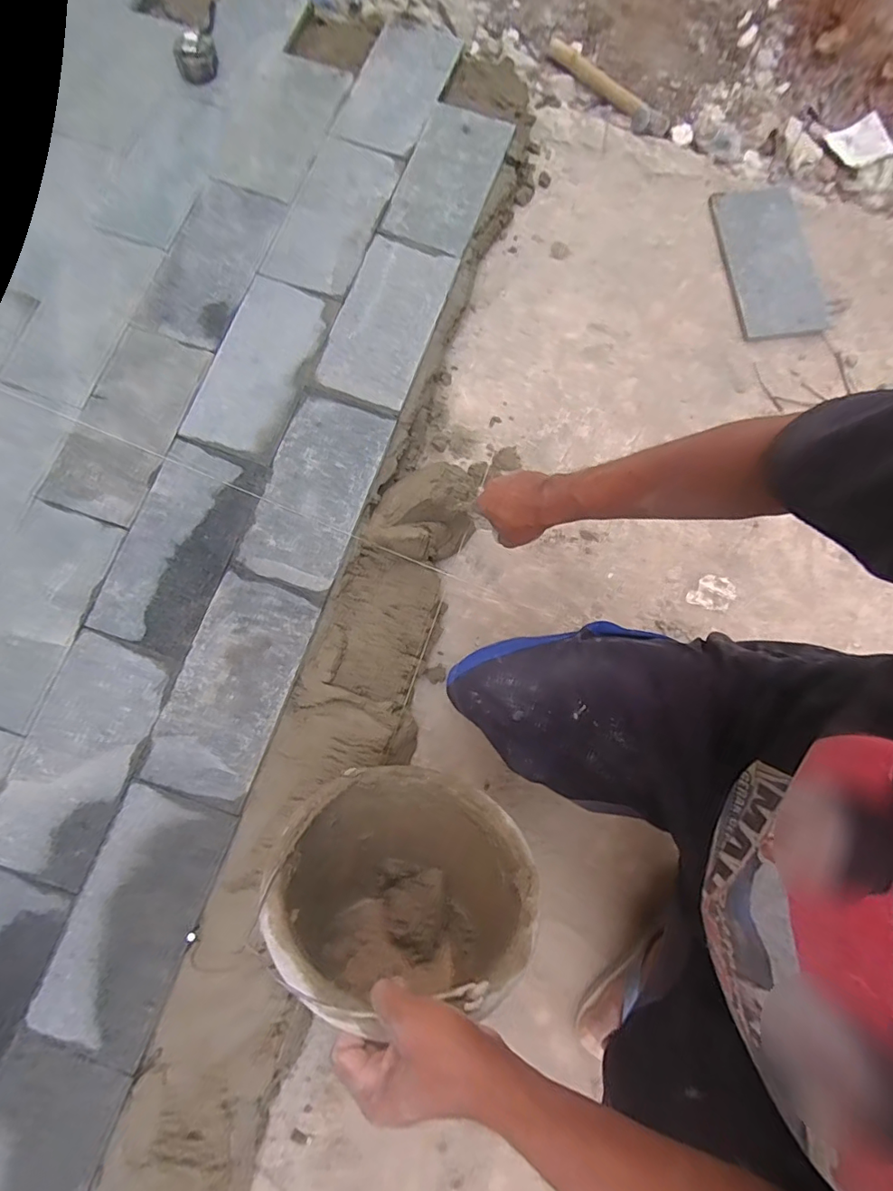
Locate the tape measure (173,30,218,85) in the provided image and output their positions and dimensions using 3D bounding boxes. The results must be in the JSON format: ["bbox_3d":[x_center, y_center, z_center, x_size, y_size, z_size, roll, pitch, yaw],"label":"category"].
[{"bbox_3d":[-0.436,-0.935,0.884,0.071,0.046,0.060,-23,75,-1],"label":"tape measure"}]

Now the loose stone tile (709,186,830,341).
[{"bbox_3d":[0.579,-0.612,0.927,0.160,0.023,0.317,-5,78,-3],"label":"loose stone tile"}]

